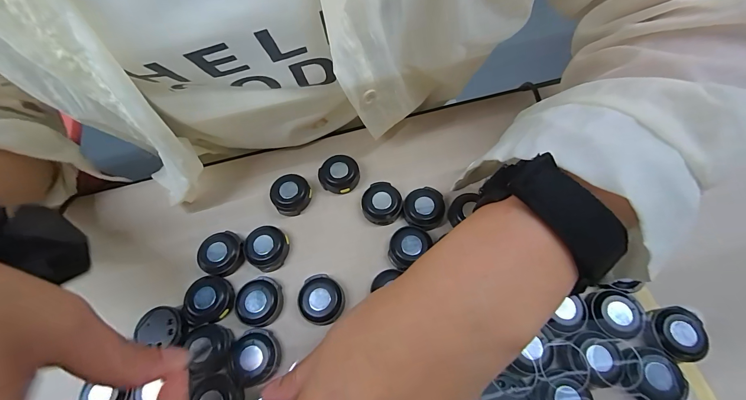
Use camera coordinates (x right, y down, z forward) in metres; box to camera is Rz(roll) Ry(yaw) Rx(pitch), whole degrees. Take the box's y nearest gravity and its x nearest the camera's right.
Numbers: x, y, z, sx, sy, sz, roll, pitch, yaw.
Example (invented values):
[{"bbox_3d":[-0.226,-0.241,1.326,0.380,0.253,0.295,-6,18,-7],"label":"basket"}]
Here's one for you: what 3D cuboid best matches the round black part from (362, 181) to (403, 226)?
[{"bbox_3d":[0.006,0.003,0.235,0.028,0.009,0.028,-1,65,2],"label":"round black part"}]

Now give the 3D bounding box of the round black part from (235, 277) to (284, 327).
[{"bbox_3d":[-0.073,0.067,0.211,0.029,0.011,0.029,-1,65,2],"label":"round black part"}]

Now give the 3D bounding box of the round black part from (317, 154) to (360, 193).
[{"bbox_3d":[-0.026,-0.020,0.247,0.029,0.011,0.027,-1,65,2],"label":"round black part"}]

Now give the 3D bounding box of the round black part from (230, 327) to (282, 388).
[{"bbox_3d":[-0.072,0.096,0.197,0.027,0.009,0.028,-1,65,2],"label":"round black part"}]

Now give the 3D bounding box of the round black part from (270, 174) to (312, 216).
[{"bbox_3d":[-0.061,-0.004,0.243,0.028,0.014,0.026,-1,65,2],"label":"round black part"}]

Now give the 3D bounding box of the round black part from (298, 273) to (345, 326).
[{"bbox_3d":[-0.034,0.065,0.211,0.028,0.013,0.030,-1,65,2],"label":"round black part"}]

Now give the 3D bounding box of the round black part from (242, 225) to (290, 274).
[{"bbox_3d":[-0.075,0.034,0.226,0.029,0.013,0.028,-1,65,2],"label":"round black part"}]

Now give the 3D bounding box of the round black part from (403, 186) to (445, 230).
[{"bbox_3d":[0.037,0.007,0.233,0.028,0.012,0.030,-1,65,2],"label":"round black part"}]

